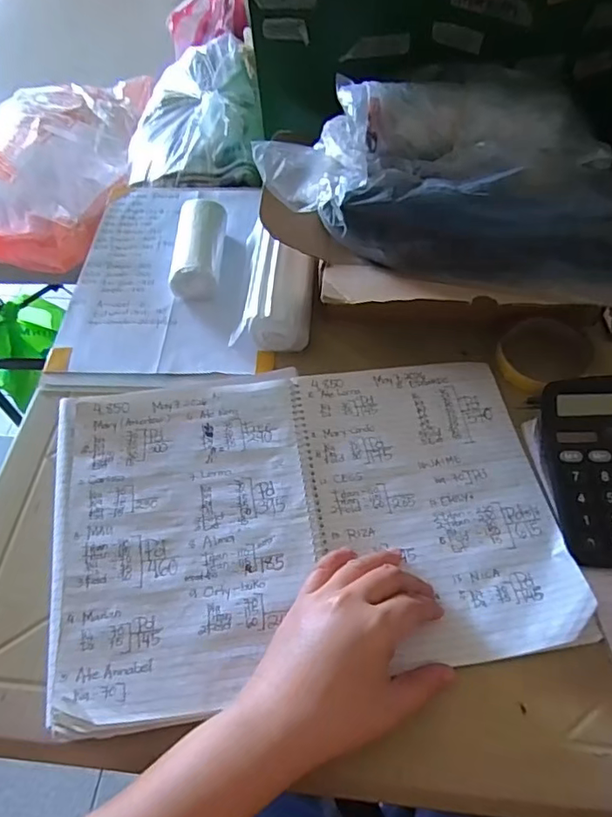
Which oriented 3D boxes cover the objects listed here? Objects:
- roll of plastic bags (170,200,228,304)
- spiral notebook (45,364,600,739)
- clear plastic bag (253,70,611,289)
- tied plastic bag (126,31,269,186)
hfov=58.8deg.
[{"bbox_3d":[-0.112,-0.167,0.574,0.049,0.044,0.115,1,57,3],"label":"roll of plastic bags"},{"bbox_3d":[0.001,0.077,0.420,0.371,0.029,0.246,-10,58,-4],"label":"spiral notebook"},{"bbox_3d":[0.127,-0.197,0.461,0.321,0.088,0.148,14,59,11],"label":"clear plastic bag"},{"bbox_3d":[-0.164,-0.408,0.764,0.169,0.067,0.275,0,57,2],"label":"tied plastic bag"}]

